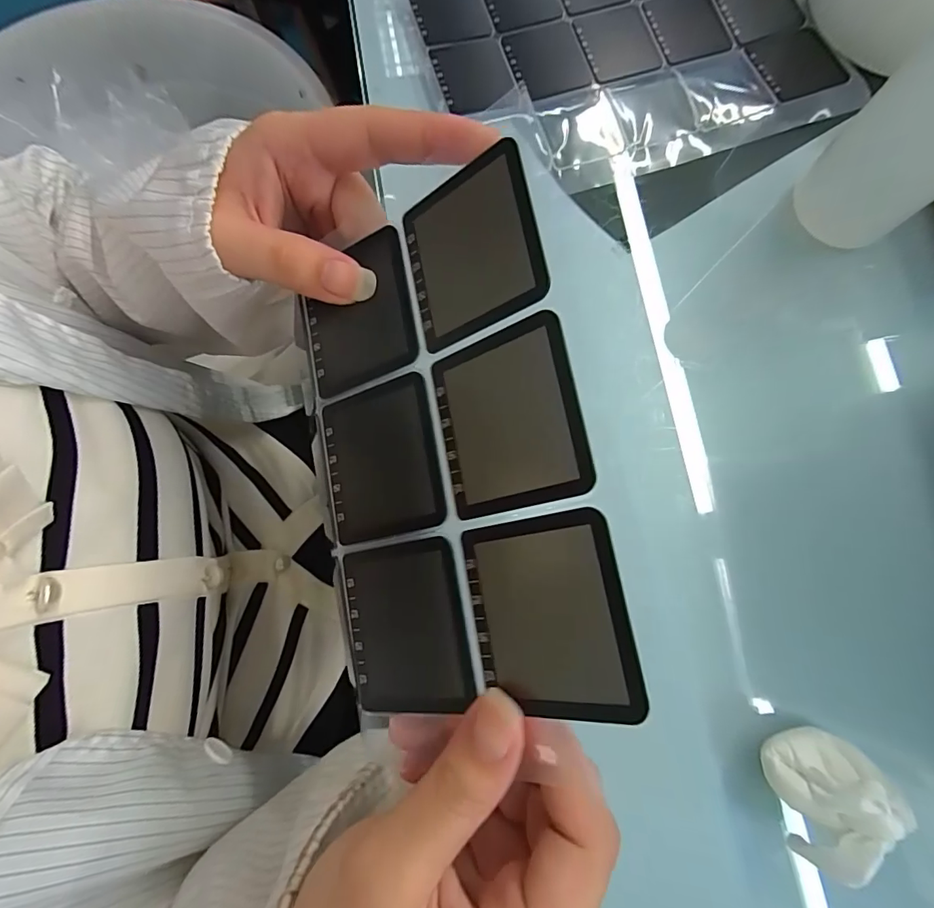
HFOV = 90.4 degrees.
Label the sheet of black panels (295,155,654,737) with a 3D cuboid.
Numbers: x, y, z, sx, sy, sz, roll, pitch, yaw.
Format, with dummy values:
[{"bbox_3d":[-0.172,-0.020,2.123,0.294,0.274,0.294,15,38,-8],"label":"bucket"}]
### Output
[{"bbox_3d":[-0.011,-0.003,0.159,0.103,0.007,0.168,-17,79,31],"label":"sheet of black panels"}]

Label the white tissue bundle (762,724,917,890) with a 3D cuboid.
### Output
[{"bbox_3d":[0.166,0.159,0.214,0.038,0.036,0.054,31,81,5],"label":"white tissue bundle"}]

